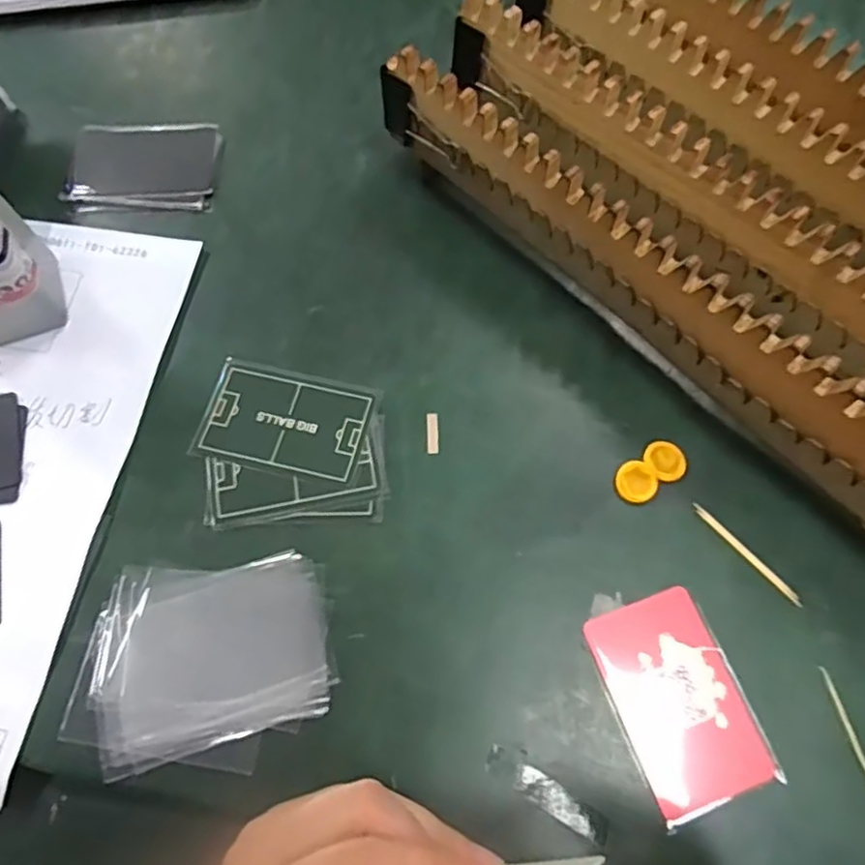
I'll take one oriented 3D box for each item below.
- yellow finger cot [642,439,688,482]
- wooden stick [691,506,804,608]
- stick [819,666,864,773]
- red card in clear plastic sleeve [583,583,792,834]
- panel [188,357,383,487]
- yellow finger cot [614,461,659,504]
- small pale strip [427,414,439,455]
[{"bbox_3d":[0.119,0.014,0.325,0.020,0.004,0.021,0,68,0],"label":"yellow finger cot"},{"bbox_3d":[0.153,0.058,0.308,0.005,0.004,0.063,-39,74,-14],"label":"wooden stick"},{"bbox_3d":[0.186,0.135,0.279,0.004,0.004,0.062,-13,69,-5],"label":"stick"},{"bbox_3d":[0.110,0.119,0.284,0.057,0.004,0.087,-18,70,-7],"label":"red card in clear plastic sleeve"},{"bbox_3d":[-0.076,-0.006,0.333,0.087,0.004,0.056,12,69,5],"label":"panel"},{"bbox_3d":[0.103,0.025,0.320,0.020,0.004,0.021,0,68,0],"label":"yellow finger cot"},{"bbox_3d":[0.000,0.000,0.332,0.006,0.004,0.023,-1,68,-1],"label":"small pale strip"}]

